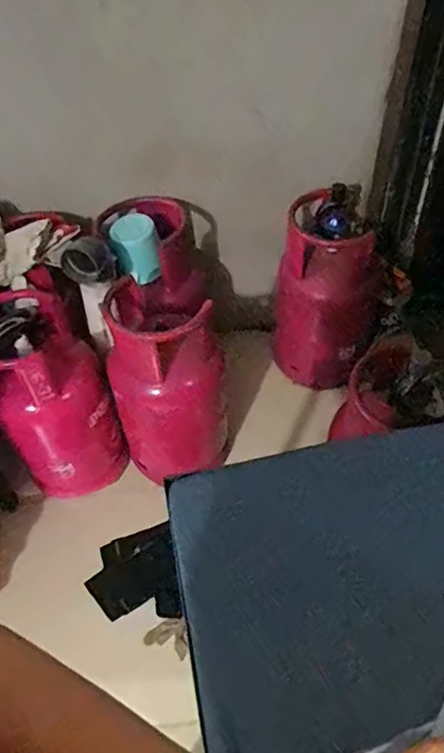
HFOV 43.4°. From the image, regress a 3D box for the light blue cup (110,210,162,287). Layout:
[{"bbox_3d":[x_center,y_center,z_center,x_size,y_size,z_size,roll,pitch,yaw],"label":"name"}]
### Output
[{"bbox_3d":[-0.231,-0.337,1.518,0.113,0.169,0.128,-10,50,-5],"label":"light blue cup"}]

